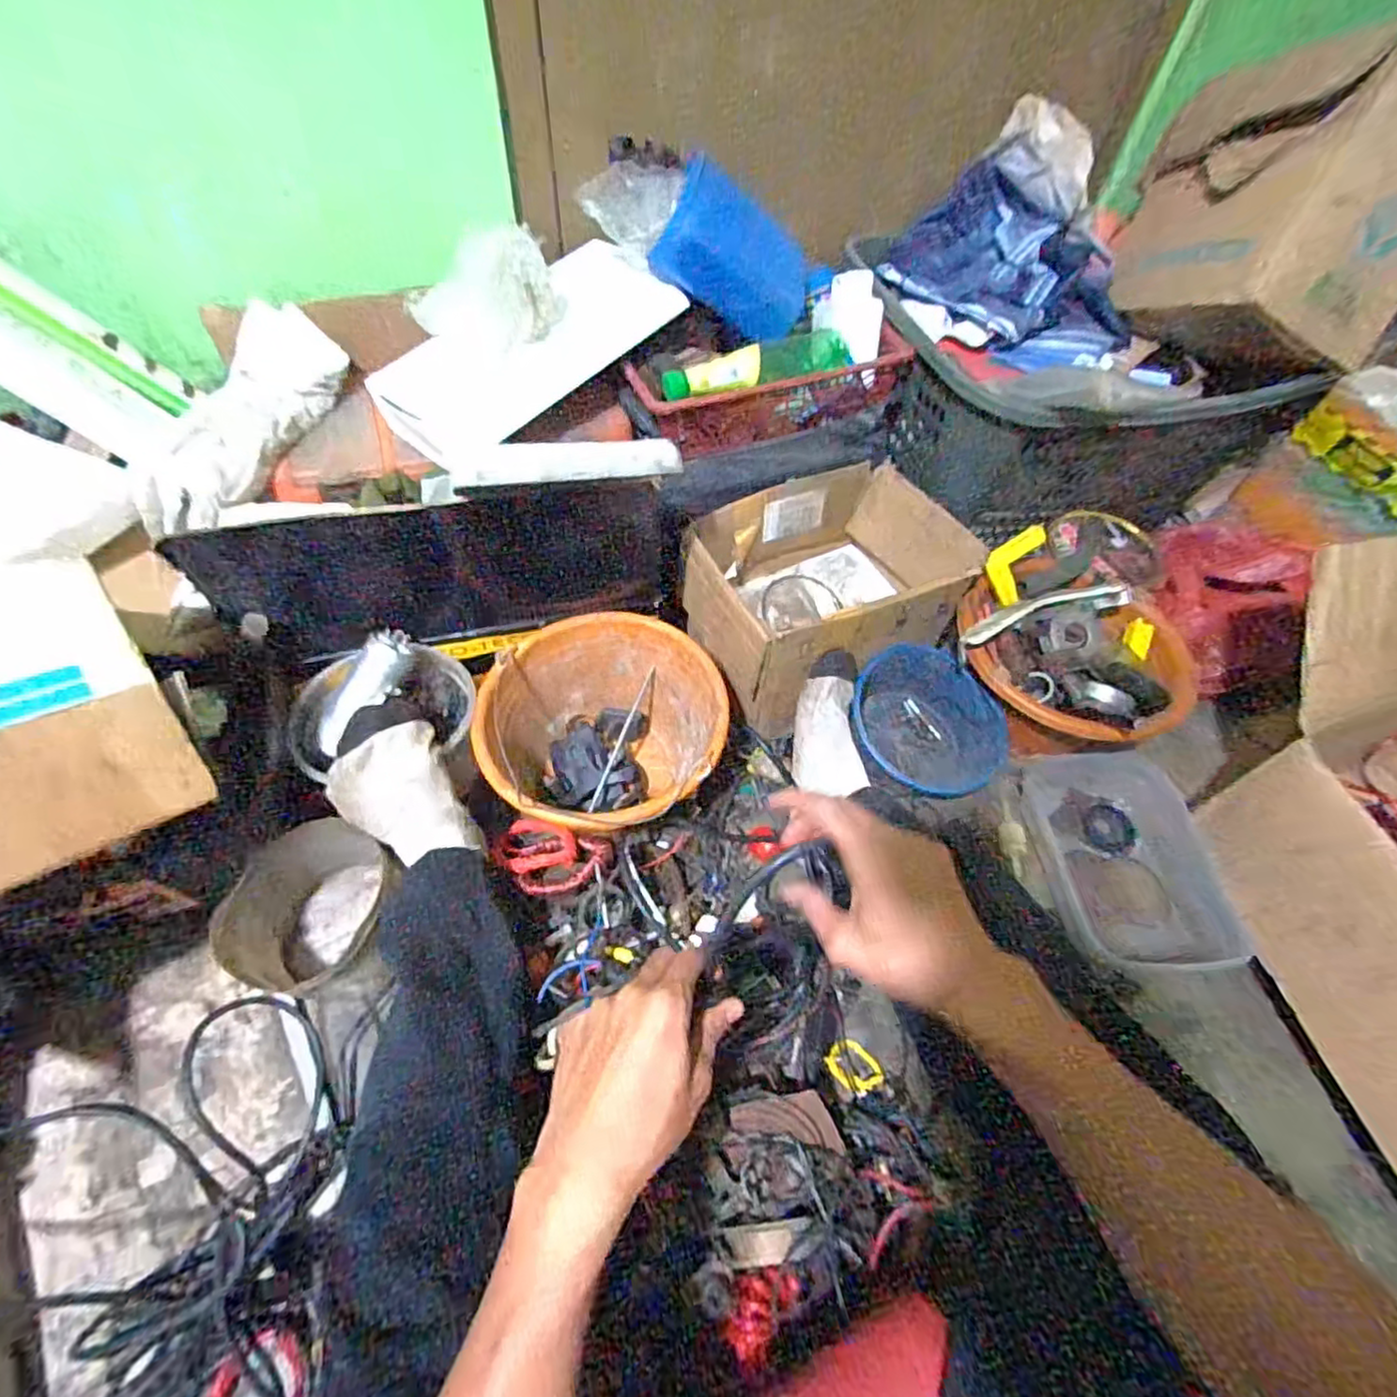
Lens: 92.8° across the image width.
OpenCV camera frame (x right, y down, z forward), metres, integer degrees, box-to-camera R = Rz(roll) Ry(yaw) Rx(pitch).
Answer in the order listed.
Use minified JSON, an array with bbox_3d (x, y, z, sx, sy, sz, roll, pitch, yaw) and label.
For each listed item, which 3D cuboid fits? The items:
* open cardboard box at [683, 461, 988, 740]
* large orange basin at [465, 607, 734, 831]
[{"bbox_3d":[0.151,-0.132,0.825,0.310,0.162,0.244,-24,61,-18],"label":"open cardboard box"},{"bbox_3d":[-0.102,0.052,0.745,0.247,0.170,0.230,2,57,-2],"label":"large orange basin"}]

